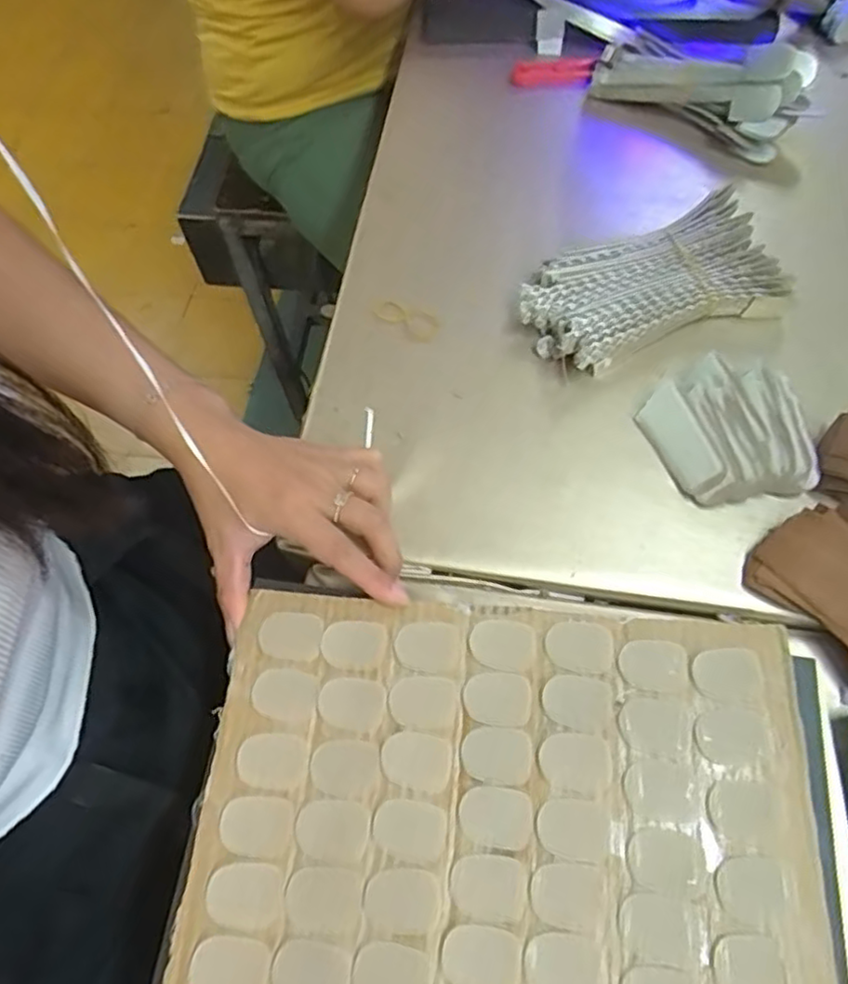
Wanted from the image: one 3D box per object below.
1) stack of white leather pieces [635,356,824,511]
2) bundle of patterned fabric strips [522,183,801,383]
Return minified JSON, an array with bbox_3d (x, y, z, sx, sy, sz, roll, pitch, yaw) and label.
[{"bbox_3d":[0.187,-0.039,0.407,0.089,0.028,0.090,-8,65,0],"label":"stack of white leather pieces"},{"bbox_3d":[0.155,-0.140,0.453,0.171,0.031,0.085,-19,65,-6],"label":"bundle of patterned fabric strips"}]

